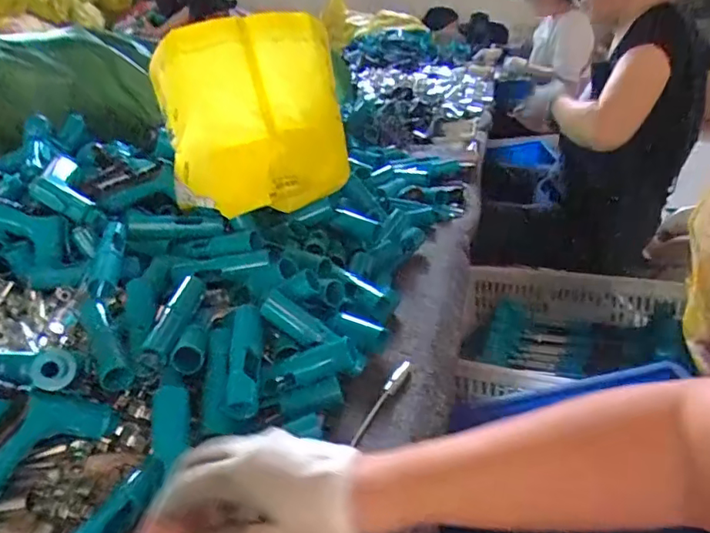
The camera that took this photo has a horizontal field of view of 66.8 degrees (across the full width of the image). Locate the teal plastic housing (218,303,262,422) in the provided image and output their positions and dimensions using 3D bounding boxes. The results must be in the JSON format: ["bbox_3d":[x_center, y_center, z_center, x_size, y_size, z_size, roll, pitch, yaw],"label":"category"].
[{"bbox_3d":[-0.104,0.086,0.509,0.033,0.024,0.114,-6,50,1],"label":"teal plastic housing"}]

